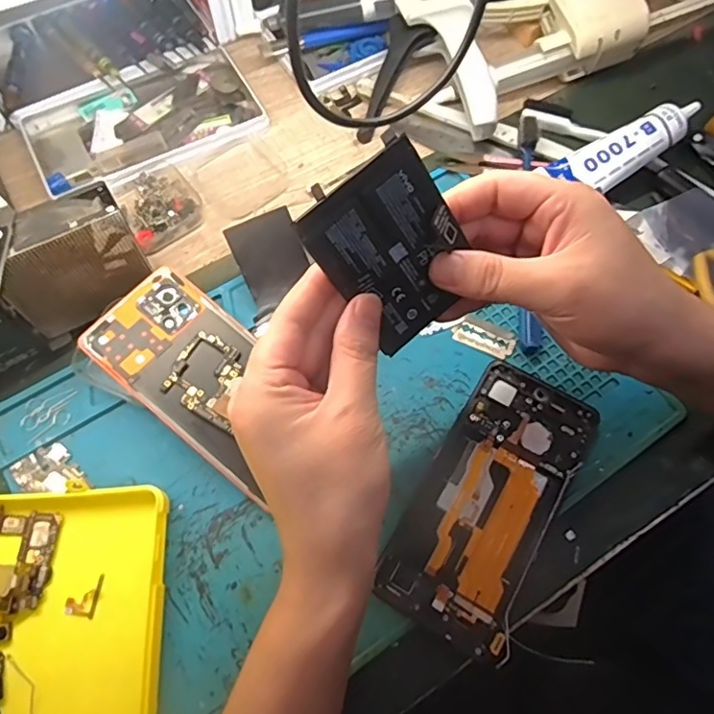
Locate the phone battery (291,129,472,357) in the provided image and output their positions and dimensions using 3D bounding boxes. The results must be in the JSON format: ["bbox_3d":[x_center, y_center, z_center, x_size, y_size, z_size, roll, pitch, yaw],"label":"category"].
[{"bbox_3d":[0.019,-0.049,0.257,0.062,0.088,0.007,-38,33,0],"label":"phone battery"}]

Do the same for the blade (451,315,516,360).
[{"bbox_3d":[0.087,-0.014,0.371,0.041,0.004,0.023,26,69,11],"label":"blade"}]

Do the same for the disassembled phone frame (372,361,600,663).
[{"bbox_3d":[0.079,0.081,0.327,0.075,0.010,0.162,28,69,12],"label":"disassembled phone frame"}]

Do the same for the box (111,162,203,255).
[{"bbox_3d":[-0.148,-0.116,0.411,0.054,0.022,0.062,-29,69,-12],"label":"box"}]

